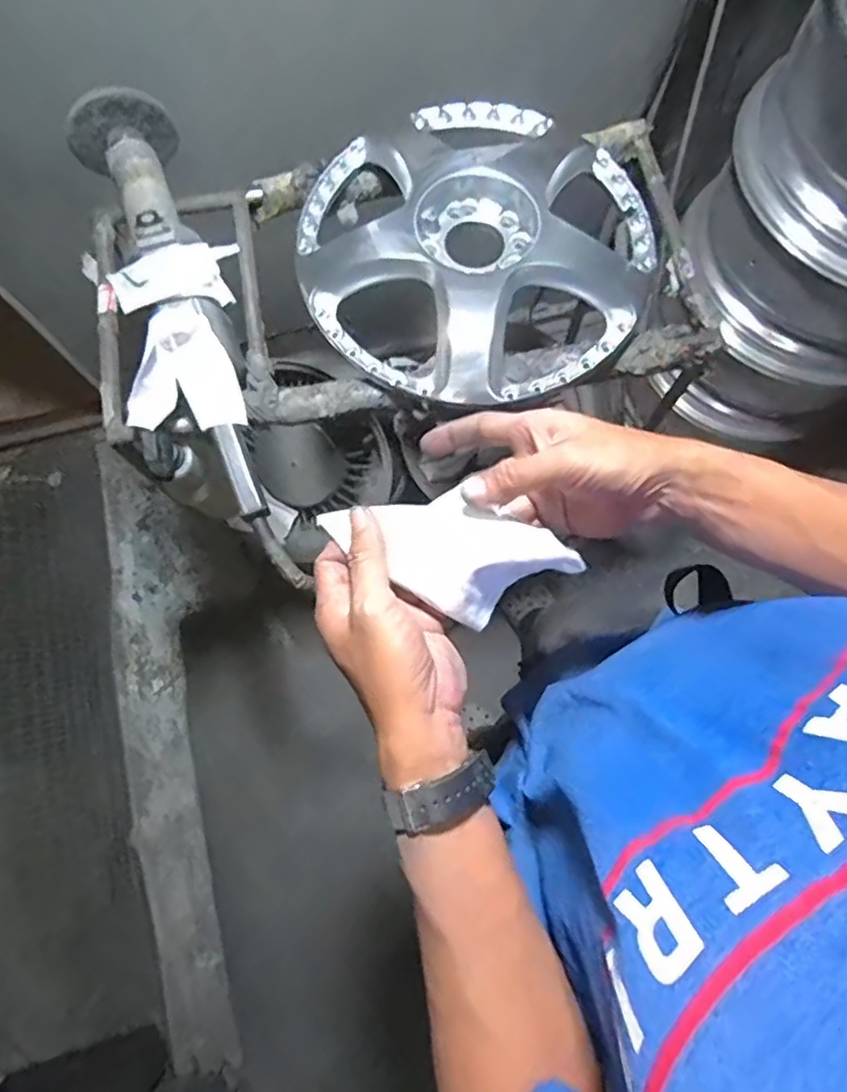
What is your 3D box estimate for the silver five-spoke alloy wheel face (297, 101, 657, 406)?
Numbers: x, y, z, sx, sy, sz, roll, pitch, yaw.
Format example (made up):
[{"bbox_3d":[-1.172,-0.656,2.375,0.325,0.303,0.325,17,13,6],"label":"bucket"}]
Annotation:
[{"bbox_3d":[0.062,-0.368,0.747,0.419,0.090,0.412,0,75,0],"label":"silver five-spoke alloy wheel face"}]

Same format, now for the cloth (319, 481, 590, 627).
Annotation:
[{"bbox_3d":[0.015,0.001,0.405,0.165,0.035,0.080,17,75,5],"label":"cloth"}]

